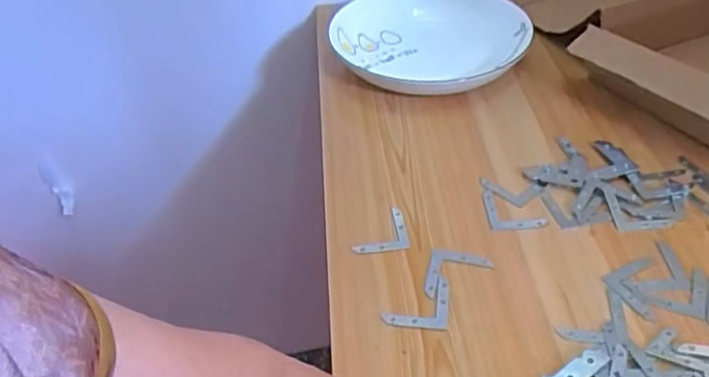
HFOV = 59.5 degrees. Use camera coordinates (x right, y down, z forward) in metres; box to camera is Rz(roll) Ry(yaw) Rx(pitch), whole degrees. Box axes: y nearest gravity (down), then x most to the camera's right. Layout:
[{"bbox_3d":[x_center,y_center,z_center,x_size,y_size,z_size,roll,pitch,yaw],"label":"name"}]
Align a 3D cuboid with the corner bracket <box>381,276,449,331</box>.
[{"bbox_3d":[0.041,0.074,0.408,0.042,0.004,0.044,4,38,8],"label":"corner bracket"}]

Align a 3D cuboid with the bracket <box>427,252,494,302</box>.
[{"bbox_3d":[0.071,0.058,0.422,0.041,0.004,0.041,9,39,14],"label":"bracket"}]

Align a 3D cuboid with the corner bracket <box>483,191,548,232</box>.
[{"bbox_3d":[0.122,0.019,0.475,0.042,0.006,0.042,-1,37,2],"label":"corner bracket"}]

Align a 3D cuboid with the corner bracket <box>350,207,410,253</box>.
[{"bbox_3d":[0.017,0.031,0.456,0.041,0.005,0.039,-6,37,-5],"label":"corner bracket"}]

